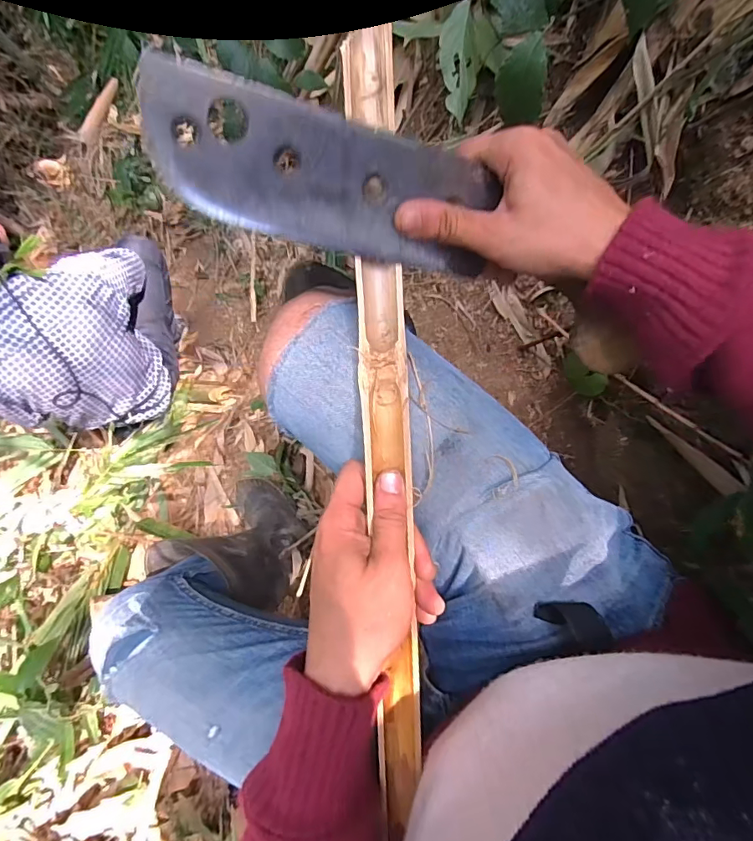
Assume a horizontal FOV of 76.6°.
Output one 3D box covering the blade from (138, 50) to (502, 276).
[{"bbox_3d":[-0.025,-0.139,0.279,0.202,0.007,0.070,7,113,-21],"label":"blade"}]

